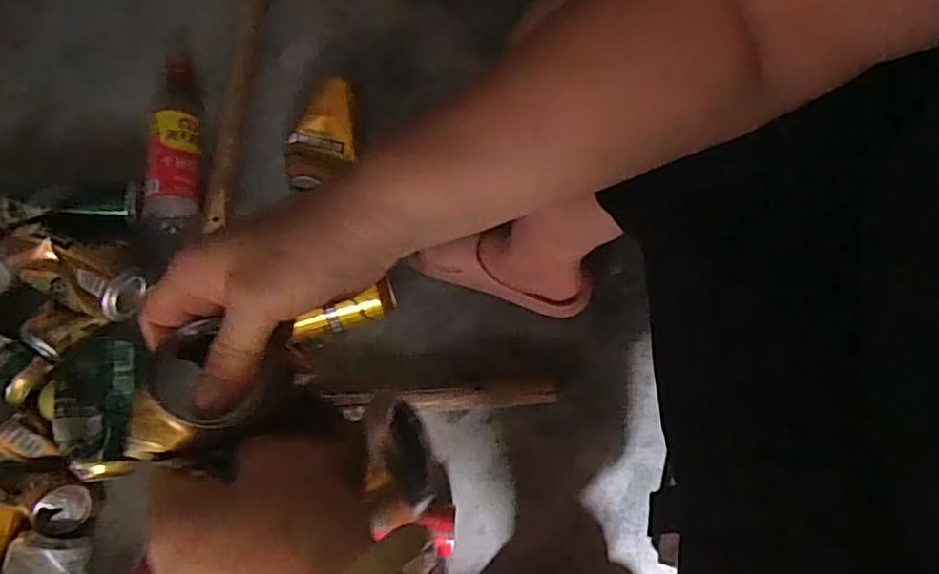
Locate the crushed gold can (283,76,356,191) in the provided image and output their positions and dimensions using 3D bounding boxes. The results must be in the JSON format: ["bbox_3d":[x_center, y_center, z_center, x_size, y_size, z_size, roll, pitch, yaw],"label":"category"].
[{"bbox_3d":[-0.190,-0.197,0.809,0.083,0.041,0.152,22,73,4],"label":"crushed gold can"}]

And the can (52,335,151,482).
[{"bbox_3d":[-0.418,0.136,0.703,0.087,0.056,0.161,-2,73,-3],"label":"can"}]

